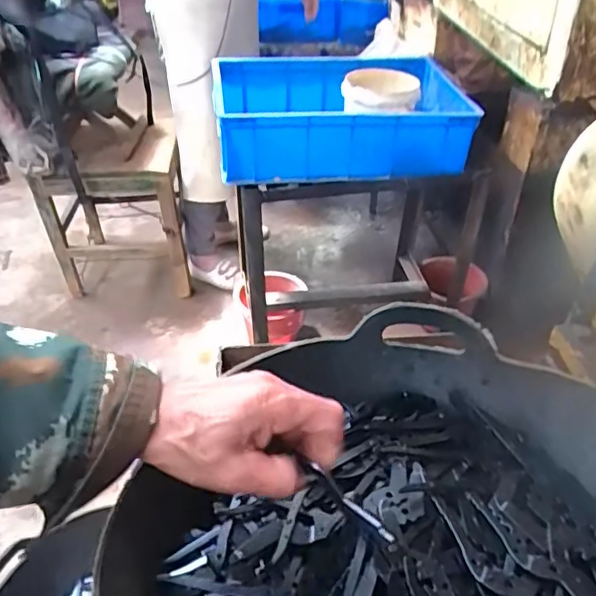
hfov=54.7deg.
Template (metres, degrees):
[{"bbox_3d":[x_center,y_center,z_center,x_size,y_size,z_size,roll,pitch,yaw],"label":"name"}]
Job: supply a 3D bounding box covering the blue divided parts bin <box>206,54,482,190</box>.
[{"bbox_3d":[0.089,-0.406,1.260,0.511,0.148,0.374,-3,38,-4],"label":"blue divided parts bin"}]

